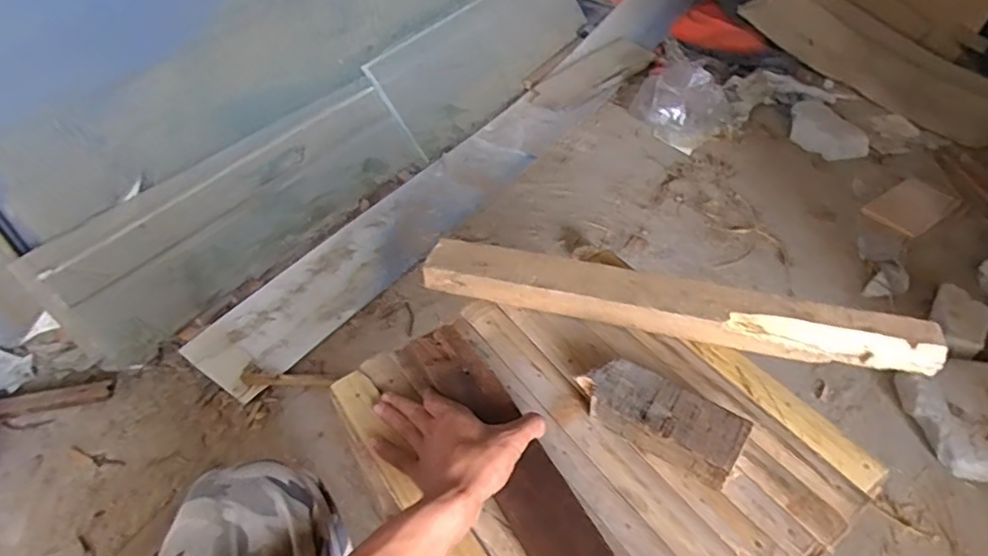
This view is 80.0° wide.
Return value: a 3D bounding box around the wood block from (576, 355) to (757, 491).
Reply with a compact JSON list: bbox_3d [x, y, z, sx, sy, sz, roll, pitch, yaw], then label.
[{"bbox_3d":[0.150,0.128,0.539,0.149,0.039,0.063,26,51,26],"label":"wood block"}]

